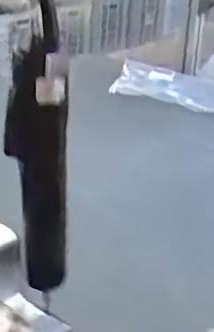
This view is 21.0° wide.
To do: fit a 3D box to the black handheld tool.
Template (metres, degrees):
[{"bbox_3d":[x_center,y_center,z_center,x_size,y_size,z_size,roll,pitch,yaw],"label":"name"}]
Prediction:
[{"bbox_3d":[-0.050,0.004,0.421,0.042,0.191,0.030,-2,25,-8],"label":"black handheld tool"}]

